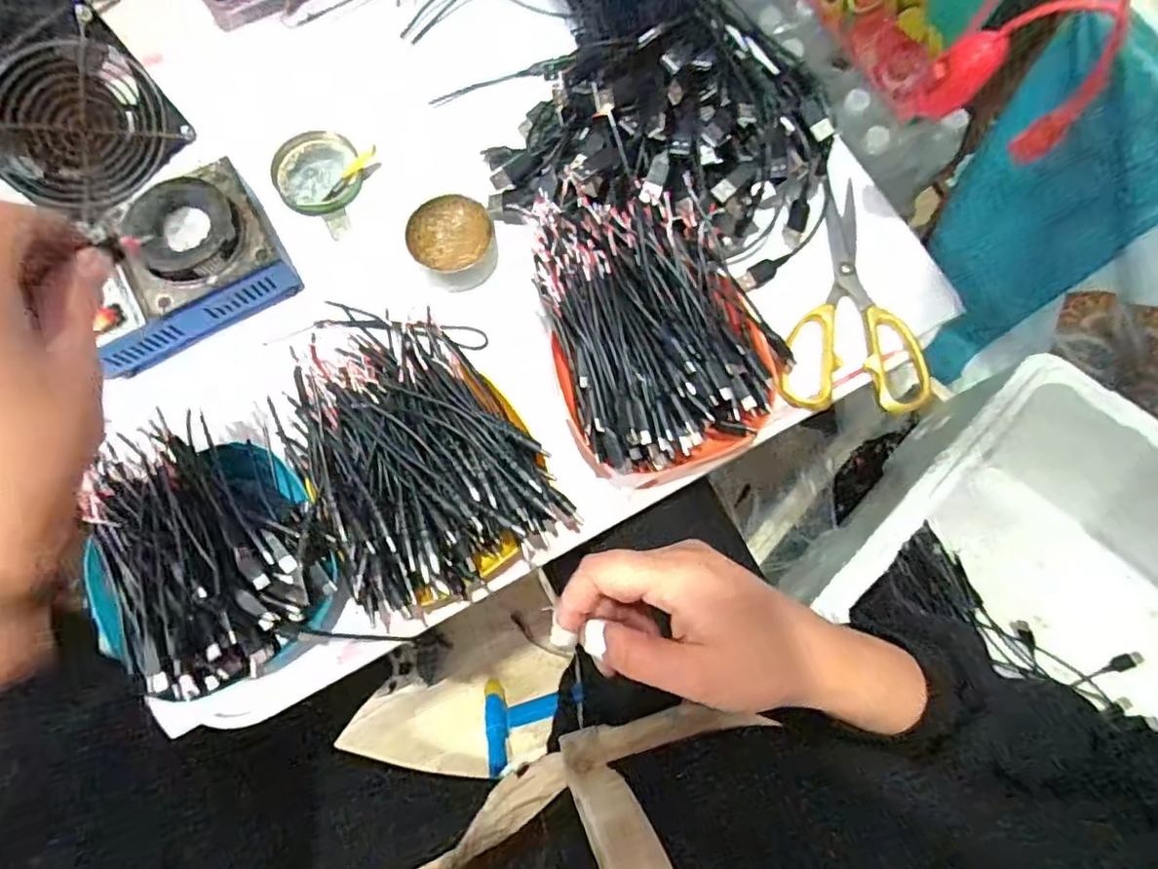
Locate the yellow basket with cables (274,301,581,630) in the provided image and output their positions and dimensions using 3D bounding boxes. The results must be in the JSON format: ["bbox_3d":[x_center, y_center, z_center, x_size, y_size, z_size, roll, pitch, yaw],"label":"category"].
[{"bbox_3d":[-0.106,0.010,0.391,0.140,0.066,0.183,-28,79,-6],"label":"yellow basket with cables"}]

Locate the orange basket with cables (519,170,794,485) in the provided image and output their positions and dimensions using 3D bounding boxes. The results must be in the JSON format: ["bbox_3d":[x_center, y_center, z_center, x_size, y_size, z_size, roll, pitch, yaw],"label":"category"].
[{"bbox_3d":[0.053,-0.077,0.410,0.149,0.055,0.197,-13,78,-3],"label":"orange basket with cables"}]

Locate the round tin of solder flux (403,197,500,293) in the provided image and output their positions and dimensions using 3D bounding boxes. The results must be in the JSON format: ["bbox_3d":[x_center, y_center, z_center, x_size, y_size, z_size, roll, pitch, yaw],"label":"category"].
[{"bbox_3d":[-0.092,-0.141,0.458,0.060,0.026,0.062,0,77,0],"label":"round tin of solder flux"}]

